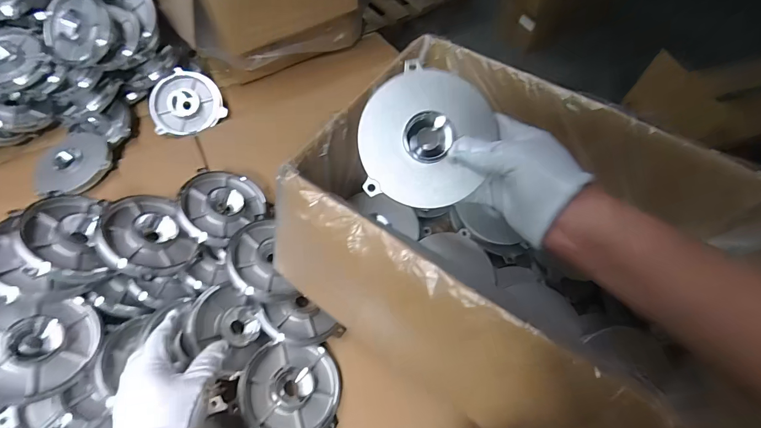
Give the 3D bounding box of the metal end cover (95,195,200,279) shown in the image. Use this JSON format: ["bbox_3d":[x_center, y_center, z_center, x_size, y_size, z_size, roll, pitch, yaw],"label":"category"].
[{"bbox_3d":[-0.282,0.022,0.452,0.105,0.038,0.092,53,43,2],"label":"metal end cover"}]

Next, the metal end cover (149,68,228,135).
[{"bbox_3d":[-0.340,-0.193,0.656,0.115,0.024,0.115,-29,90,-10],"label":"metal end cover"}]

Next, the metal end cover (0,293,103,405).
[{"bbox_3d":[-0.356,0.133,0.387,0.107,0.043,0.099,11,58,-41],"label":"metal end cover"}]

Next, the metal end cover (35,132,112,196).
[{"bbox_3d":[-0.478,-0.080,0.597,0.105,0.028,0.116,11,61,7],"label":"metal end cover"}]

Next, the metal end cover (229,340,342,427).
[{"bbox_3d":[-0.102,0.203,0.429,0.112,0.027,0.103,13,52,-14],"label":"metal end cover"}]

